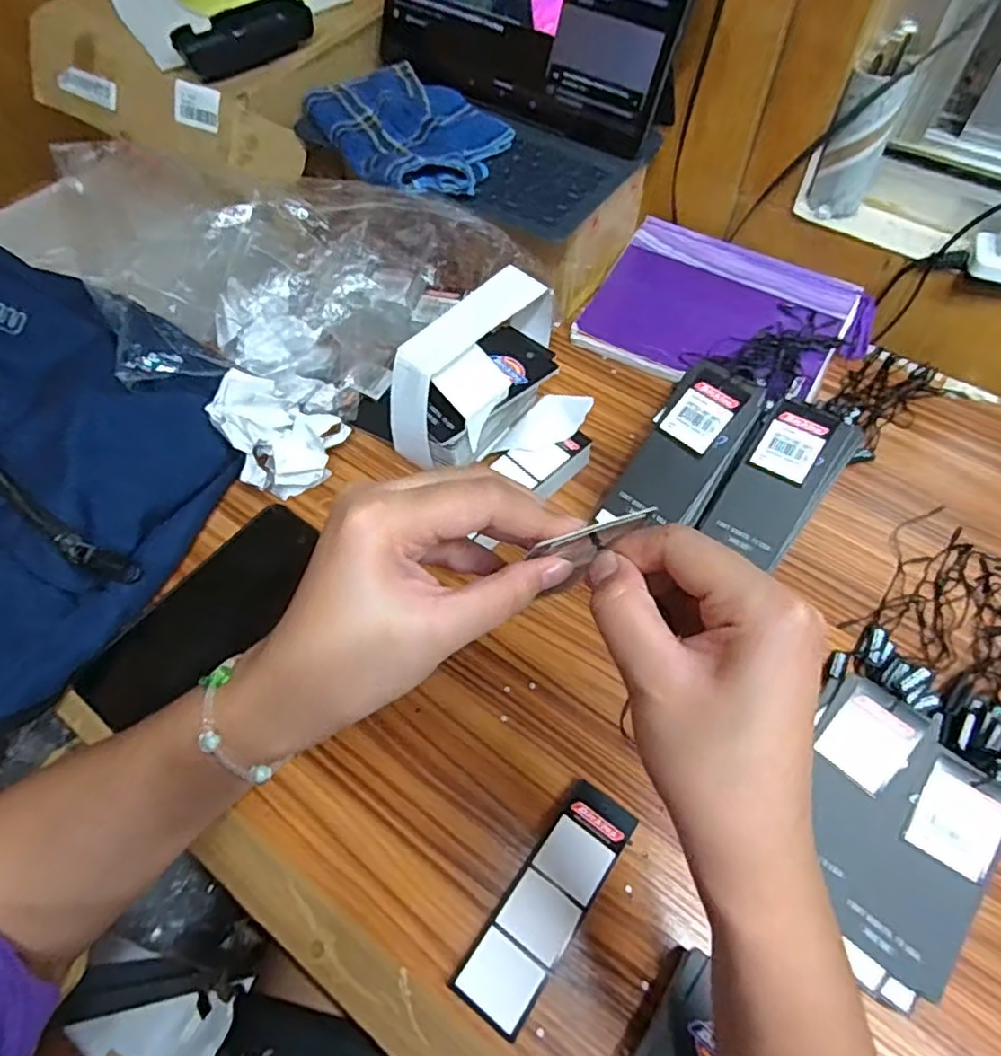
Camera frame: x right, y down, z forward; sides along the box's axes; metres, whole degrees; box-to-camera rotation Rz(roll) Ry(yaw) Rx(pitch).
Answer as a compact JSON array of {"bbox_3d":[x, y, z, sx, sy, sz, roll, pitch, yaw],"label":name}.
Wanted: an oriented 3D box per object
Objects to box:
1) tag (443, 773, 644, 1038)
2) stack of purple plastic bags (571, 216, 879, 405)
[{"bbox_3d":[0.025,0.195,0.338,0.038,0.004,0.119,31,64,20],"label":"tag"},{"bbox_3d":[0.190,-0.178,0.552,0.215,0.019,0.152,28,72,19],"label":"stack of purple plastic bags"}]

